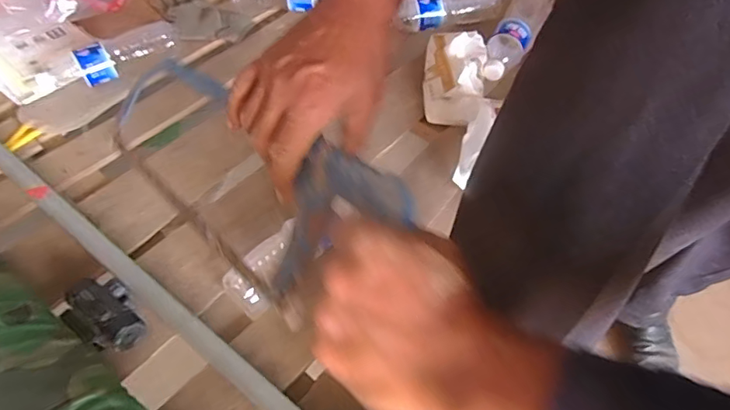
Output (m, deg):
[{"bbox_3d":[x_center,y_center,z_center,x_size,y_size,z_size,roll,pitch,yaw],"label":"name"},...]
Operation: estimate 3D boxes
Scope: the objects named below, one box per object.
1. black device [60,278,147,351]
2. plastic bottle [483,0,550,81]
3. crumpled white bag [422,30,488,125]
[{"bbox_3d":[-0.306,0.130,0.583,0.101,0.050,0.068,35,61,22],"label":"black device"},{"bbox_3d":[0.264,-0.300,0.882,0.071,0.054,0.245,23,57,15],"label":"plastic bottle"},{"bbox_3d":[0.145,-0.214,0.809,0.095,0.071,0.170,10,55,7],"label":"crumpled white bag"}]

